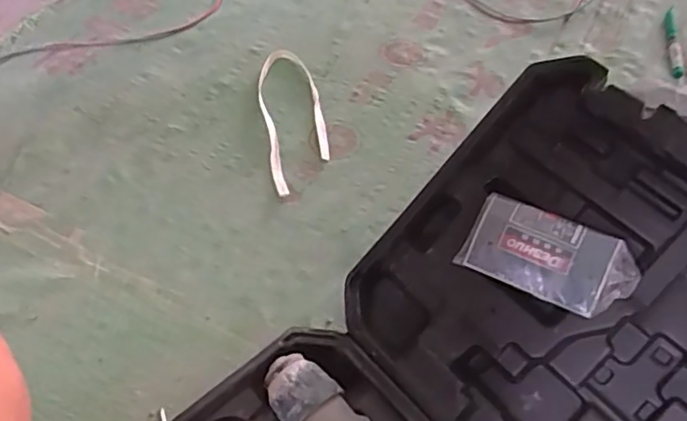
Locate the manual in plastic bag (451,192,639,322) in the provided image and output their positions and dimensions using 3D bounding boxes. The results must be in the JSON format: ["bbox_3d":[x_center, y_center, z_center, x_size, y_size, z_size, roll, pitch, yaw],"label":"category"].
[{"bbox_3d":[0.179,0.040,0.529,0.140,0.018,0.076,26,84,22],"label":"manual in plastic bag"}]

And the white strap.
[{"bbox_3d":[-0.069,-0.132,0.816,0.082,0.013,0.259,-10,54,-8],"label":"white strap"}]

